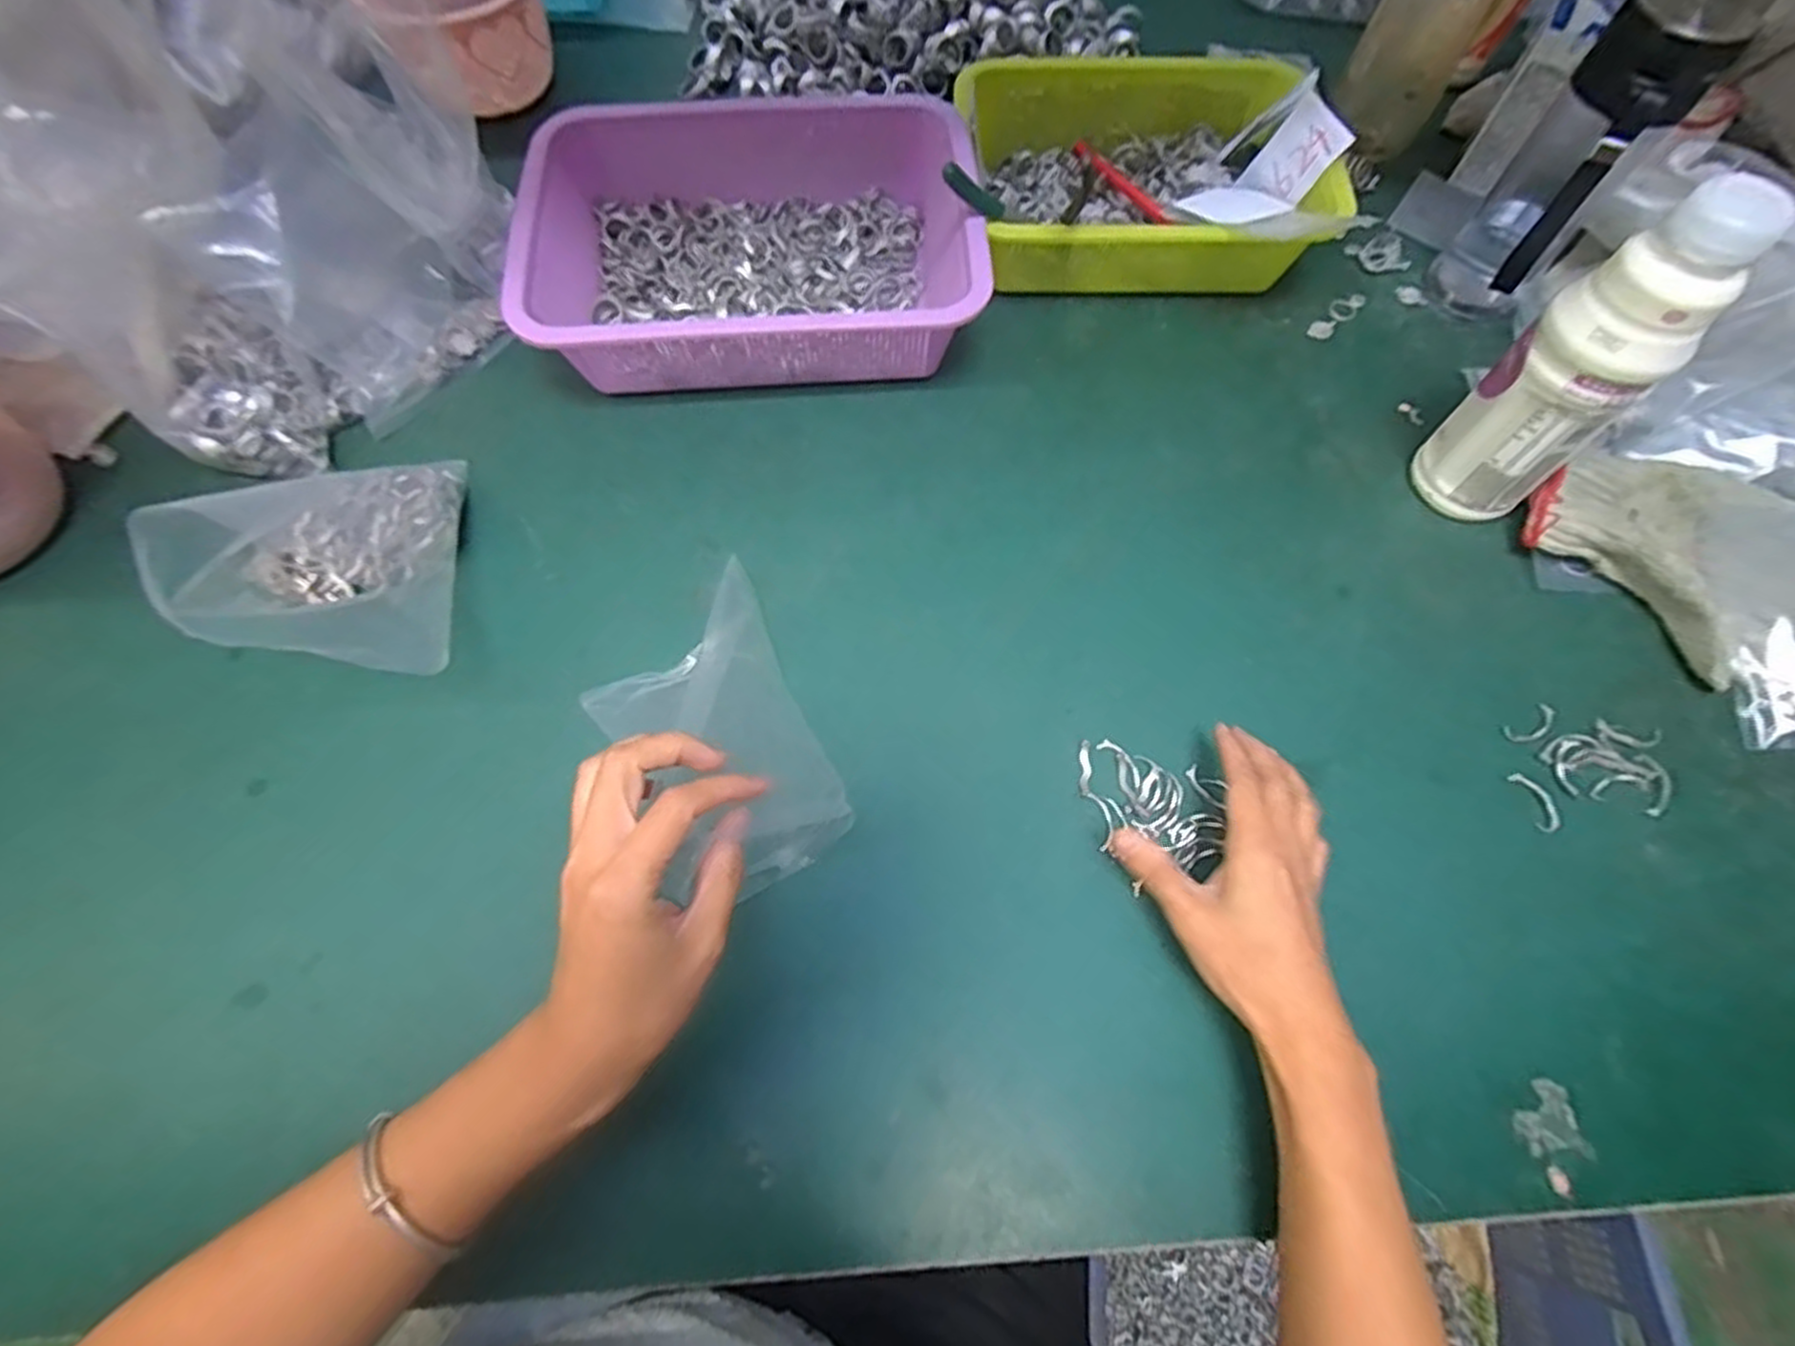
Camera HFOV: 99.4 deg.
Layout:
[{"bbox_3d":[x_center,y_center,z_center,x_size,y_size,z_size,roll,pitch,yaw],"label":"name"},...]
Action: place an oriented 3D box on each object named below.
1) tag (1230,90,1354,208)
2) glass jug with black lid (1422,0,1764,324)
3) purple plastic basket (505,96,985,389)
[{"bbox_3d":[0.281,-0.366,0.541,0.009,0.063,0.052,-19,72,-37],"label":"tag"},{"bbox_3d":[0.436,-0.331,0.493,0.072,0.182,0.105,41,71,17],"label":"glass jug with black lid"},{"bbox_3d":[-0.095,-0.289,0.533,0.294,0.089,0.221,-5,65,-2],"label":"purple plastic basket"}]

